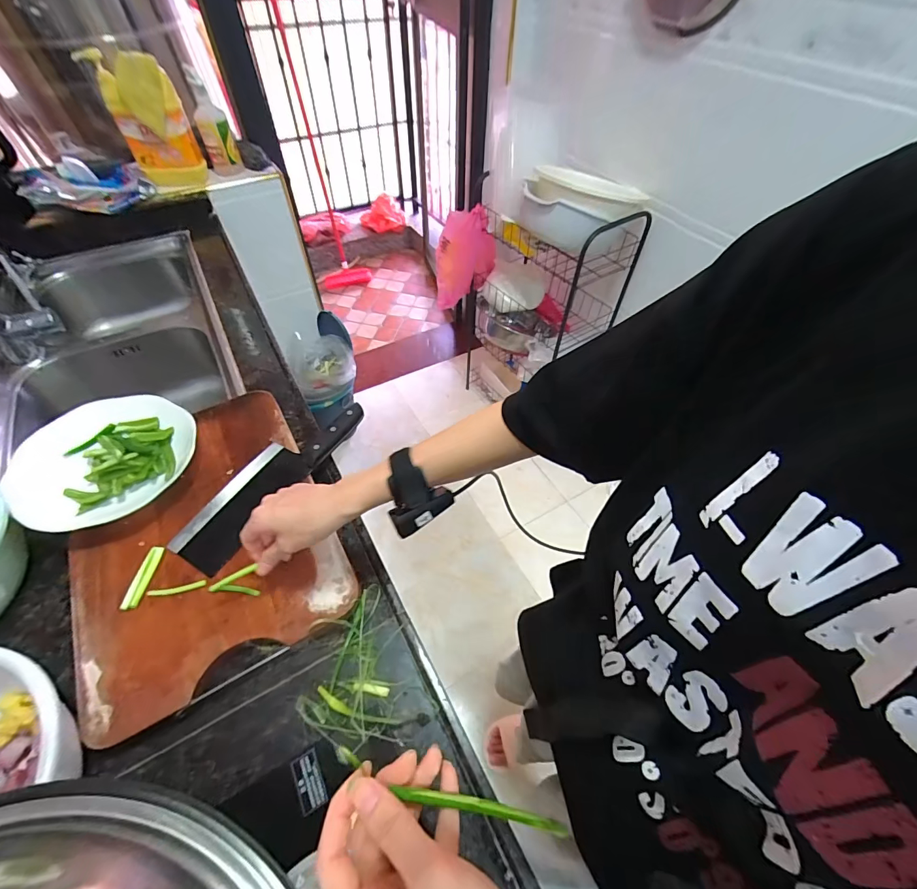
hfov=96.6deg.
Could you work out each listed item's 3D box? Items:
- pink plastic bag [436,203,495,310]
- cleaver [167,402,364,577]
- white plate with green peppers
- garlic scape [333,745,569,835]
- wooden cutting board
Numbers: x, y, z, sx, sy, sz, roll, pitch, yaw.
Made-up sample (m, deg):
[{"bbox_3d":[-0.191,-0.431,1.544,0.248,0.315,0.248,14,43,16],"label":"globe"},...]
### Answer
[{"bbox_3d":[0.021,-0.631,1.393,0.194,0.328,0.080,2,53,0],"label":"pink plastic bag"},{"bbox_3d":[-0.249,0.036,0.562,0.083,0.026,0.289,27,57,17],"label":"cleaver"},{"bbox_3d":[-0.471,0.020,0.545,0.220,0.035,0.176,-22,57,-17],"label":"white plate with green peppers"},{"bbox_3d":[0.010,0.226,0.259,0.181,0.036,0.007,32,53,-16],"label":"garlic scape"},{"bbox_3d":[-0.323,0.100,0.521,0.273,0.028,0.388,-24,57,-19],"label":"wooden cutting board"}]

